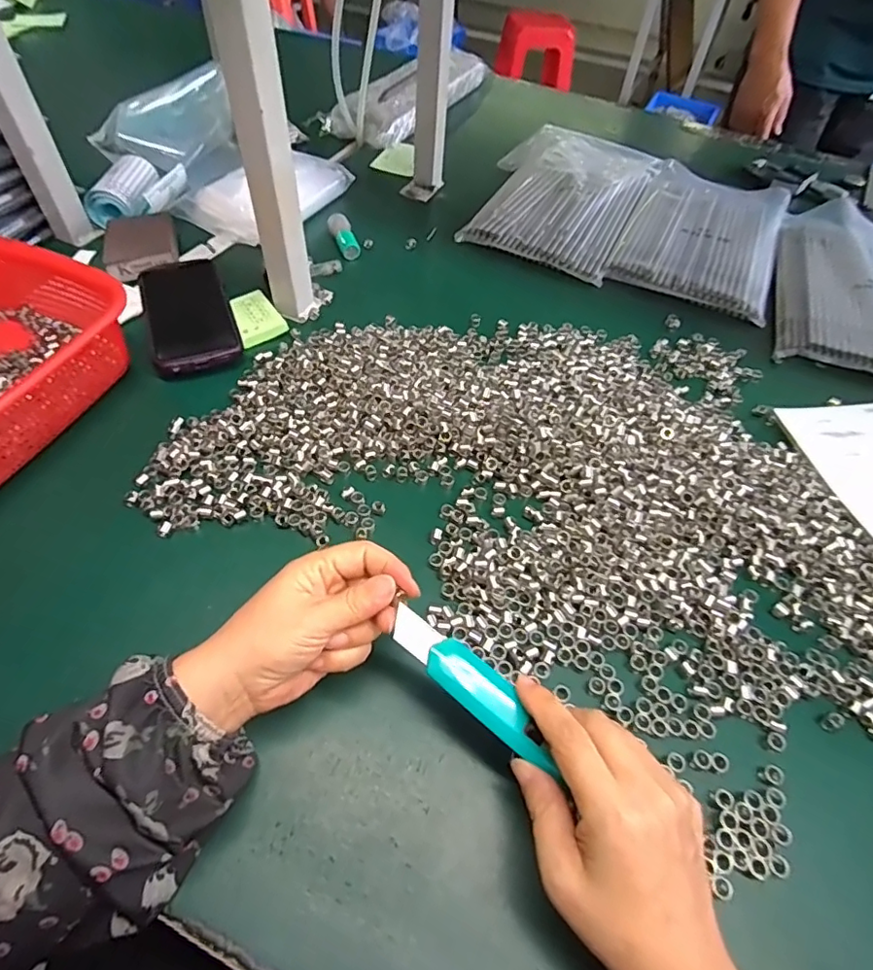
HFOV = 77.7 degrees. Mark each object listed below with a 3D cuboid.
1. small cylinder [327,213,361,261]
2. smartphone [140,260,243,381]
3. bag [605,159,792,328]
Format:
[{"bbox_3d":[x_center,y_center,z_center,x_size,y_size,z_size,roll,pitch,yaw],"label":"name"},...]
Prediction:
[{"bbox_3d":[-0.108,-0.289,0.635,0.024,0.028,0.066,-14,54,-14],"label":"small cylinder"},{"bbox_3d":[-0.245,-0.168,0.533,0.077,0.013,0.169,-17,54,-16],"label":"smartphone"},{"bbox_3d":[0.352,-0.338,0.707,0.181,0.021,0.342,22,53,14],"label":"bag"}]

